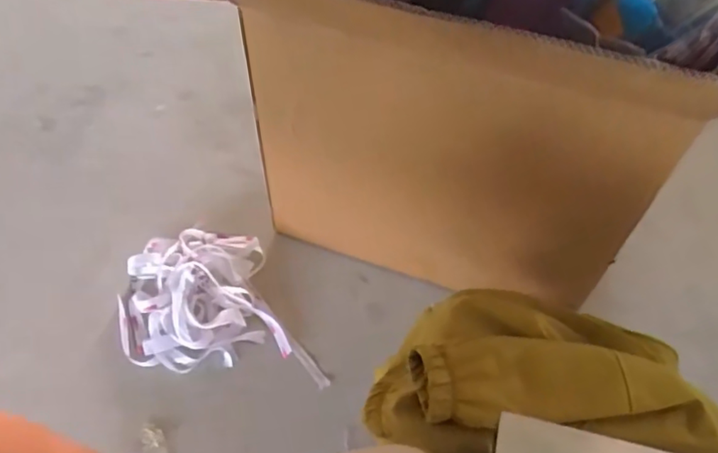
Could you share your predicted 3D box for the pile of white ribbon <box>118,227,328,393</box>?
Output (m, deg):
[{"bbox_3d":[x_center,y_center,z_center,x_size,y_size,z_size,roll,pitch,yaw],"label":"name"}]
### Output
[{"bbox_3d":[-0.252,0.135,1.058,0.375,0.071,0.307,-1,52,0],"label":"pile of white ribbon"}]

